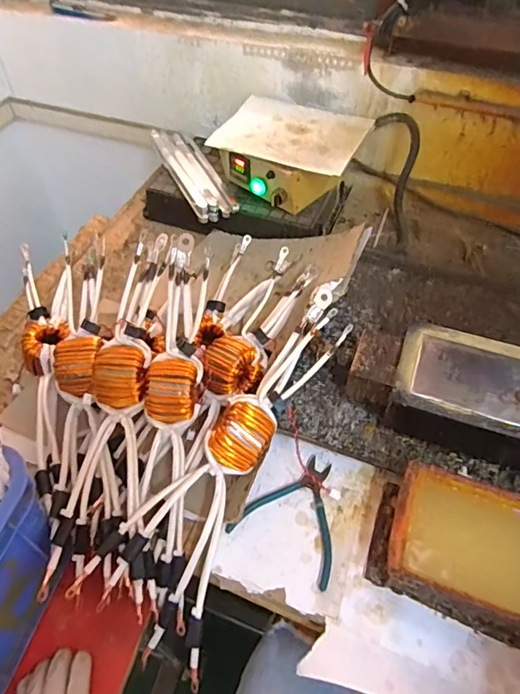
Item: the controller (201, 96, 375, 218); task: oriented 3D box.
[{"bbox_3d":[0.055,-0.357,0.900,0.252,0.094,0.203,20,55,16],"label":"controller"}]

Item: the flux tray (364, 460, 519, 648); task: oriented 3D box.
[{"bbox_3d":[0.246,0.225,0.521,0.232,0.069,0.139,17,54,13],"label":"flux tray"}]

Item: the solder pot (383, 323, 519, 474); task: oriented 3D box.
[{"bbox_3d":[0.342,0.083,0.618,0.338,0.081,0.161,15,54,12],"label":"solder pot"}]

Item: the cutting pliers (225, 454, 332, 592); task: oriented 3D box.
[{"bbox_3d":[0.051,0.193,0.579,0.125,0.018,0.136,26,56,19],"label":"cutting pliers"}]

